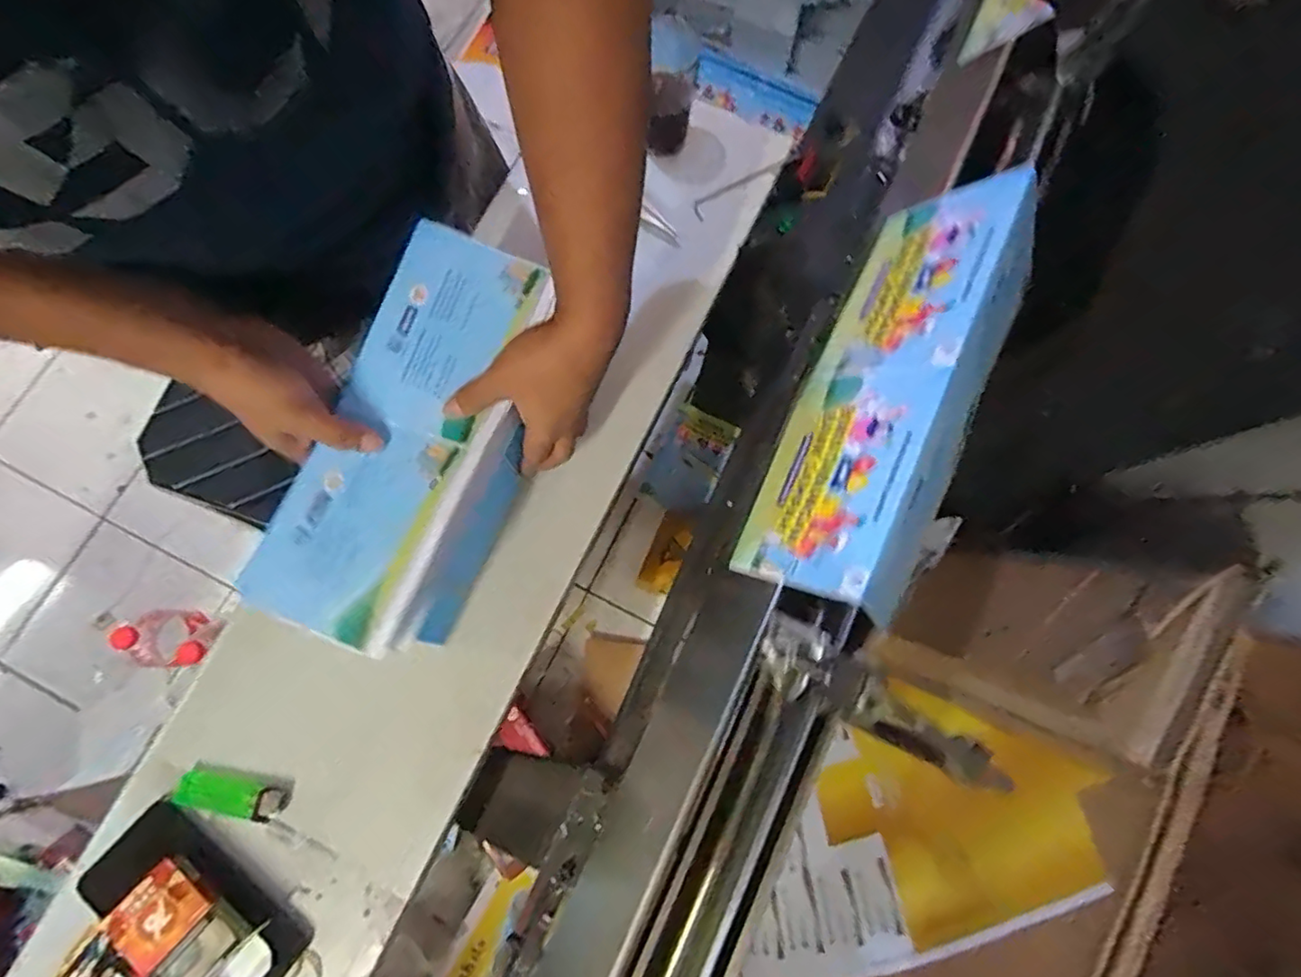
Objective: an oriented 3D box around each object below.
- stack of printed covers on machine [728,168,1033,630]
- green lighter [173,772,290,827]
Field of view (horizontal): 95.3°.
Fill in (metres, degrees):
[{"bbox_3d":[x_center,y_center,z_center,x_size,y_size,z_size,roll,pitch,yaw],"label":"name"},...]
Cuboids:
[{"bbox_3d":[0.167,-0.071,0.393,0.109,0.096,0.313,29,78,5],"label":"stack of printed covers on machine"},{"bbox_3d":[-0.326,0.239,0.460,0.086,0.011,0.026,14,77,2],"label":"green lighter"}]

